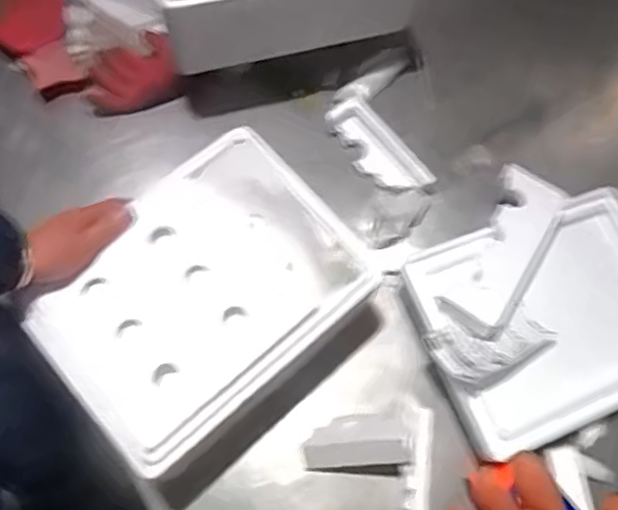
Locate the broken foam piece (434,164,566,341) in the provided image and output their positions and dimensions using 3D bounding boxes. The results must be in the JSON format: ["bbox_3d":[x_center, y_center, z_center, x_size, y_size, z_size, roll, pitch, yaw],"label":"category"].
[{"bbox_3d":[0.218,-0.007,0.672,0.084,0.044,0.201,31,73,8],"label":"broken foam piece"}]

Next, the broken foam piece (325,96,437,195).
[{"bbox_3d":[0.085,-0.135,0.768,0.056,0.026,0.153,-36,77,-13],"label":"broken foam piece"}]

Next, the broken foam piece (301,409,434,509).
[{"bbox_3d":[0.062,0.212,0.631,0.132,0.054,0.130,5,72,-1],"label":"broken foam piece"}]

